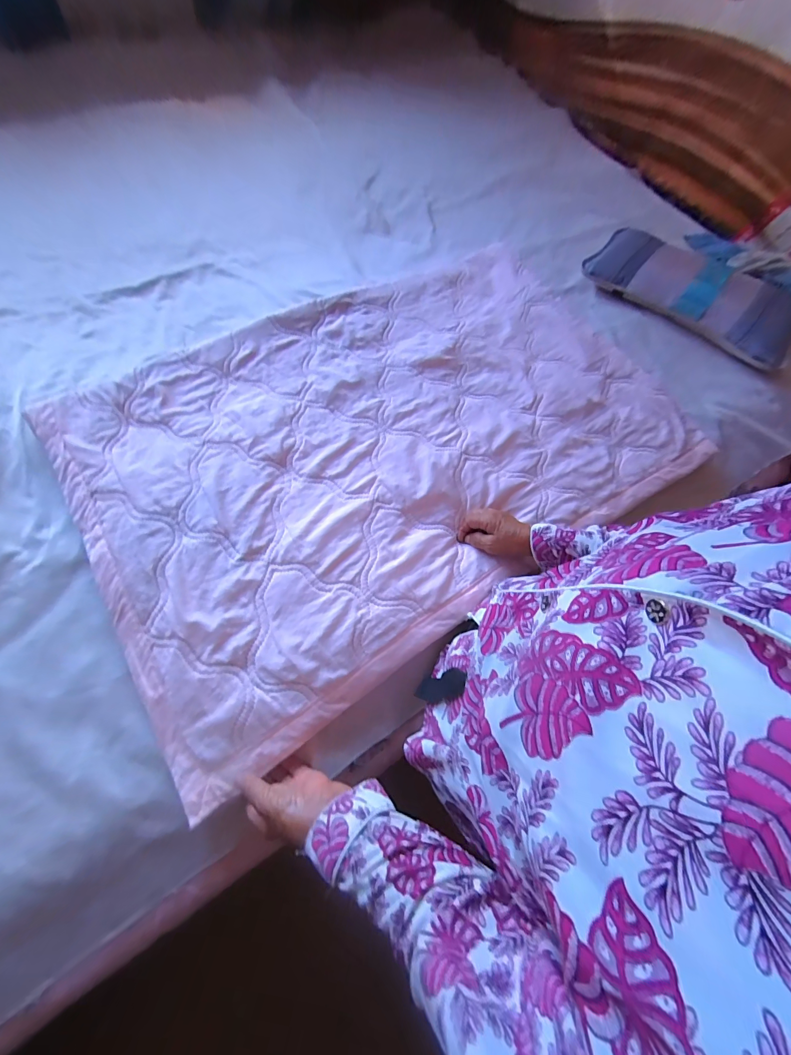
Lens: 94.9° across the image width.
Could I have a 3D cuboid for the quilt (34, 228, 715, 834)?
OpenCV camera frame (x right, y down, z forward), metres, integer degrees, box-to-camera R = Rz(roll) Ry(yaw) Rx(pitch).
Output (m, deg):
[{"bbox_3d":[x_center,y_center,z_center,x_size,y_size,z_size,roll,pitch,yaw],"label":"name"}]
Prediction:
[{"bbox_3d":[-0.005,-0.162,0.617,0.949,0.054,0.633,-31,71,-15],"label":"quilt"}]

